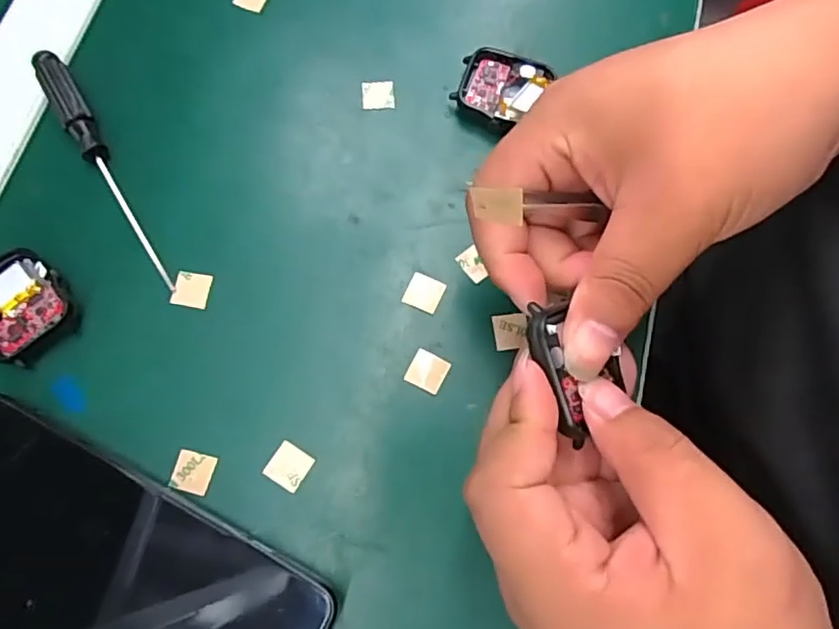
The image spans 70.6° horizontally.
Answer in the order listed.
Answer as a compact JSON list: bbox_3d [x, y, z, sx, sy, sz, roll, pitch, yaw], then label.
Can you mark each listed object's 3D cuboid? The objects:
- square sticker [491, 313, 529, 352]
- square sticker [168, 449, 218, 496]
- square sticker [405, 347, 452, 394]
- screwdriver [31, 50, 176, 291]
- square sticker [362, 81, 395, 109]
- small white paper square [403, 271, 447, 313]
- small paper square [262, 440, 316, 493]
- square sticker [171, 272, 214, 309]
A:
[{"bbox_3d":[0.040,0.007,0.256,0.015,0.004,0.015,-7,83,7],"label":"square sticker"},{"bbox_3d":[-0.090,0.062,0.235,0.016,0.004,0.015,14,73,2],"label":"square sticker"},{"bbox_3d":[0.004,0.024,0.250,0.016,0.004,0.016,27,74,6],"label":"square sticker"},{"bbox_3d":[-0.143,-0.067,0.267,0.013,0.011,0.129,-30,77,-10],"label":"screwdriver"},{"bbox_3d":[-0.020,-0.108,0.289,0.016,0.004,0.016,-3,73,-3],"label":"square sticker"},{"bbox_3d":[0.002,-0.010,0.261,0.015,0.004,0.016,24,72,7],"label":"small white paper square"},{"bbox_3d":[-0.052,0.061,0.238,0.015,0.004,0.016,30,73,6],"label":"small paper square"},{"bbox_3d":[-0.099,-0.011,0.259,0.015,0.004,0.015,9,73,-3],"label":"square sticker"}]

